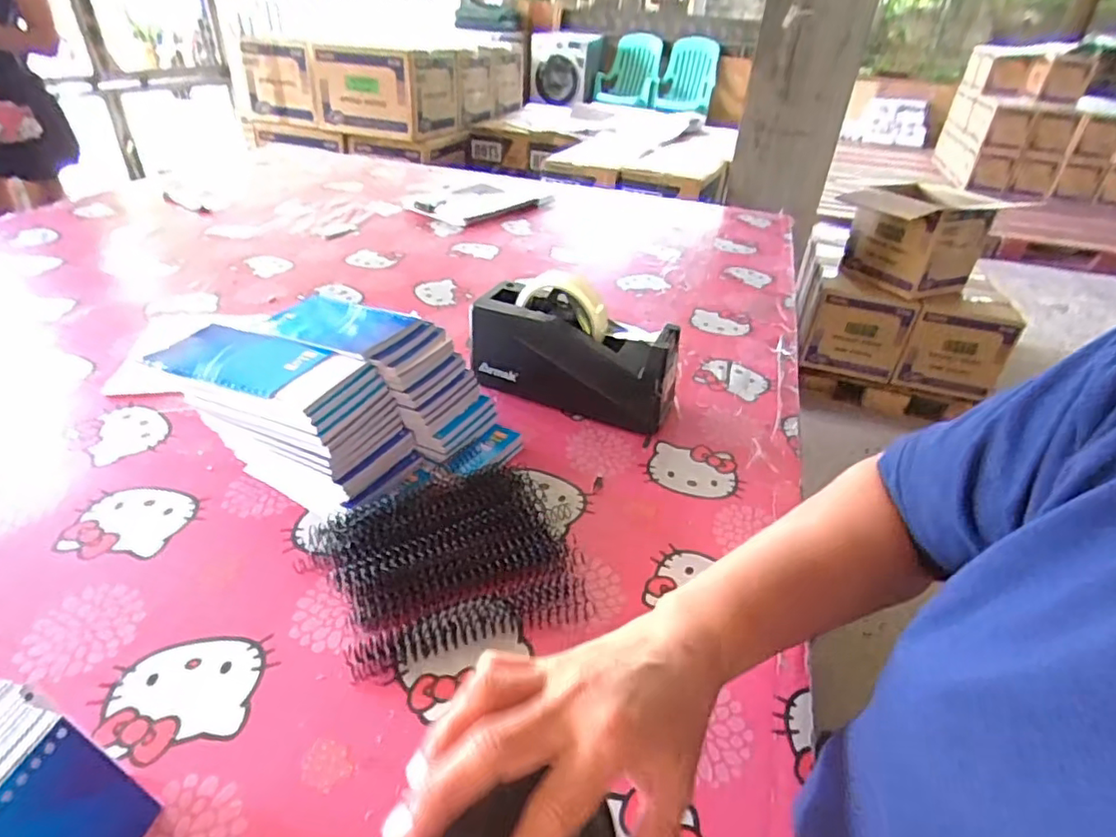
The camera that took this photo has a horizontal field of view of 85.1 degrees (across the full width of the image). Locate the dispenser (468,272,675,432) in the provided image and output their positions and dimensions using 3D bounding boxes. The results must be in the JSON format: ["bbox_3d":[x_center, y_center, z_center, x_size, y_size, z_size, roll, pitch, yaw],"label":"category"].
[{"bbox_3d":[0.019,-0.071,0.608,0.207,0.122,0.070,15,36,15],"label":"dispenser"}]

